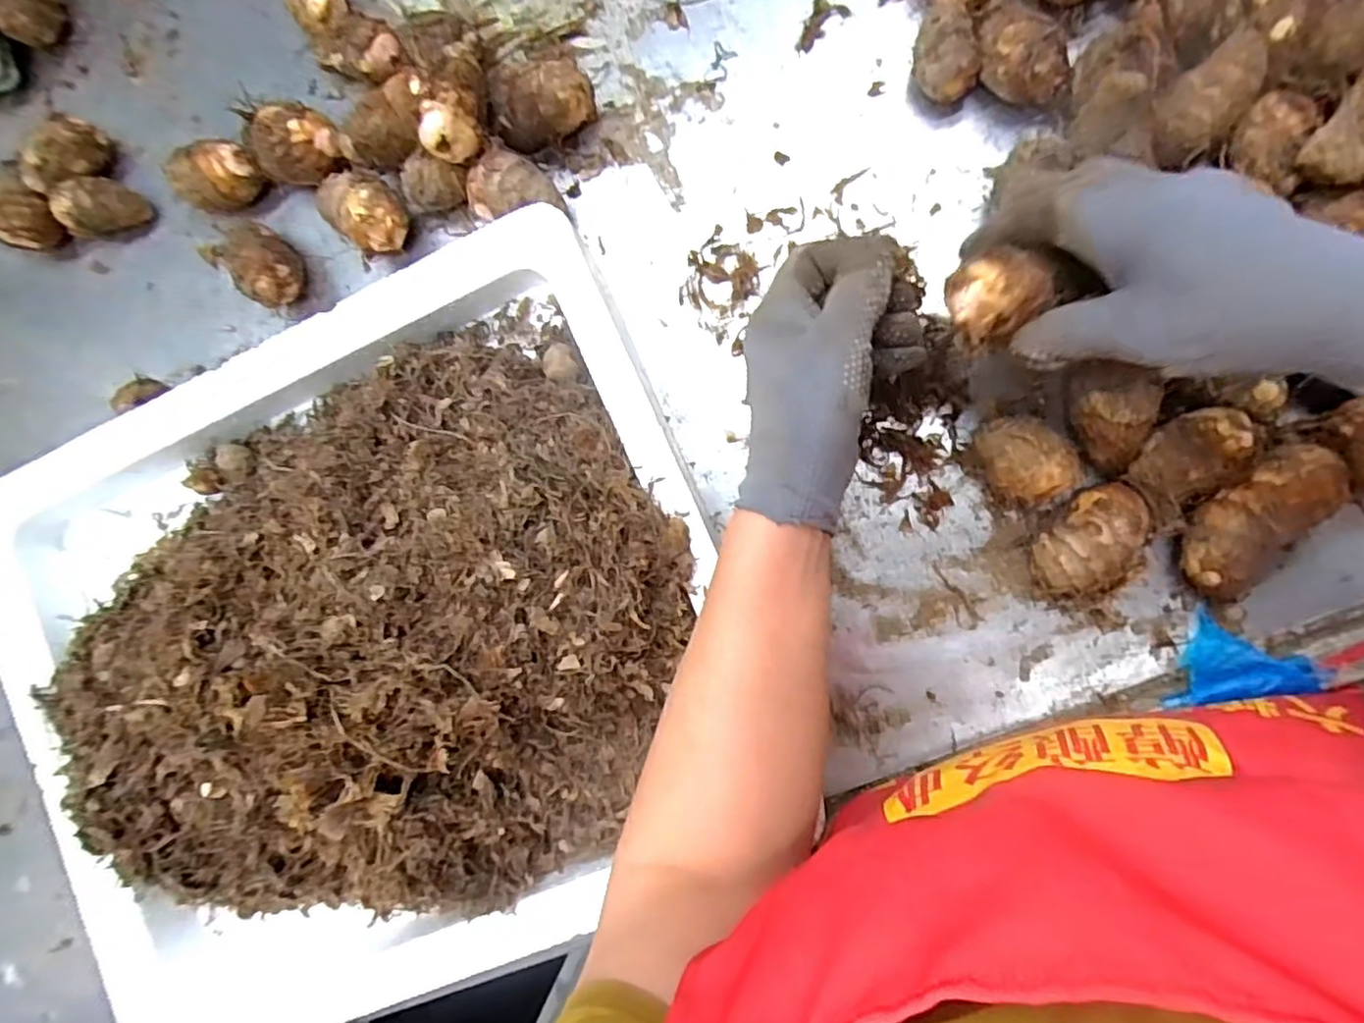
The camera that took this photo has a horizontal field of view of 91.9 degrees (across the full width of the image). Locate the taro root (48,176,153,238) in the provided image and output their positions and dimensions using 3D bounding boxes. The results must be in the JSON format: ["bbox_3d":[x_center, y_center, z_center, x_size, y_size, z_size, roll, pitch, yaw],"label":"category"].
[{"bbox_3d":[-0.407,-0.213,0.462,0.050,0.037,0.033,-4,89,10],"label":"taro root"}]

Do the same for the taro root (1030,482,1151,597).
[{"bbox_3d":[0.219,0.018,0.355,0.044,0.041,0.064,39,96,8],"label":"taro root"}]

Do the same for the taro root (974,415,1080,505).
[{"bbox_3d":[0.187,-0.028,0.364,0.041,0.036,0.049,-29,85,9],"label":"taro root"}]

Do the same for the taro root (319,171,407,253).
[{"bbox_3d":[-0.198,-0.190,0.424,0.054,0.040,0.041,39,96,8],"label":"taro root"}]

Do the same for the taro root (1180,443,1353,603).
[{"bbox_3d":[0.291,0.003,0.340,0.040,0.033,0.084,42,96,8],"label":"taro root"}]

